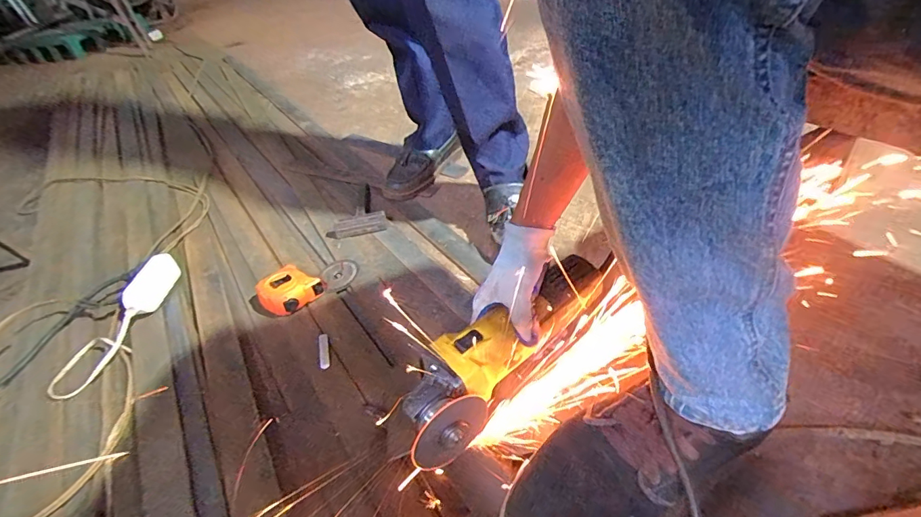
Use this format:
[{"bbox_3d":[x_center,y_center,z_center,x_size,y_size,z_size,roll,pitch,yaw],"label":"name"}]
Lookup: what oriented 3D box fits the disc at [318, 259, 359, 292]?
[{"bbox_3d":[-0.213,0.026,0.793,0.067,0.010,0.072,-7,39,6],"label":"disc"}]

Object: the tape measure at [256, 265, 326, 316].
[{"bbox_3d":[-0.285,0.050,0.750,0.091,0.035,0.074,-36,45,-27],"label":"tape measure"}]

